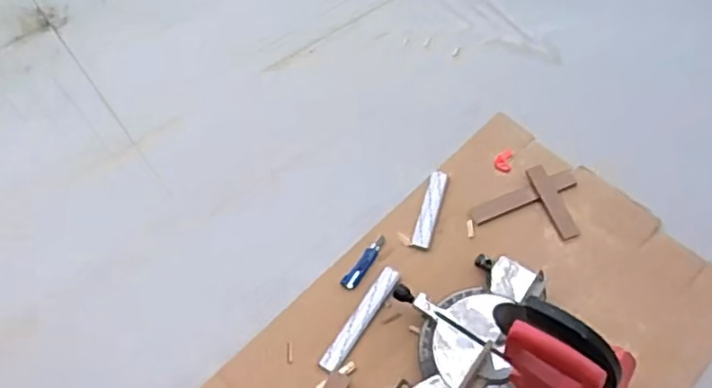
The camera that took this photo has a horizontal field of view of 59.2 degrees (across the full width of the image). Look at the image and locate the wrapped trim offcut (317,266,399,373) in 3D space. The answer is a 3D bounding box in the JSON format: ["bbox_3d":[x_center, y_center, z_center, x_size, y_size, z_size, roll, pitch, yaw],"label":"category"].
[{"bbox_3d":[0.011,0.302,1.534,0.047,0.021,0.296,32,65,17],"label":"wrapped trim offcut"}]

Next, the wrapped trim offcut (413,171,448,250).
[{"bbox_3d":[0.201,0.039,1.690,0.048,0.020,0.231,14,61,8],"label":"wrapped trim offcut"}]

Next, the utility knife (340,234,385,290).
[{"bbox_3d":[0.023,0.175,1.613,0.036,0.012,0.169,33,66,15],"label":"utility knife"}]

